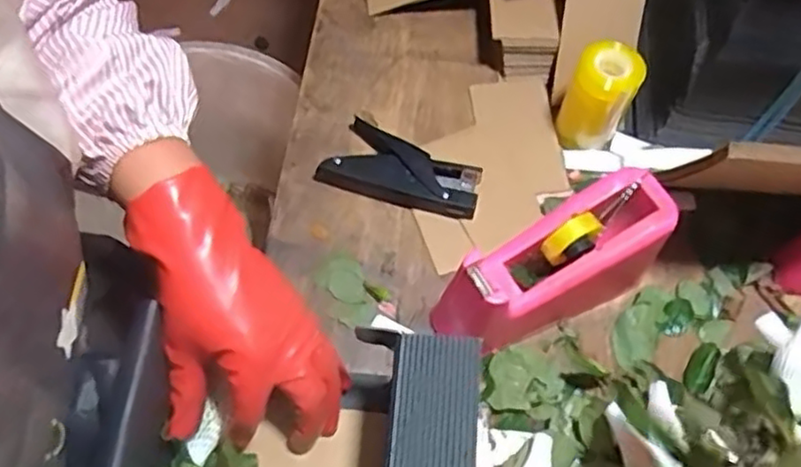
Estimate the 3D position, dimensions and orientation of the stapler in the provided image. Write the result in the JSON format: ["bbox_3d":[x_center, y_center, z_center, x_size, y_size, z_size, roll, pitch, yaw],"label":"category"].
[{"bbox_3d":[0.003,-0.058,0.662,0.148,0.020,0.072,25,64,10],"label":"stapler"}]

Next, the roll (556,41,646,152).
[{"bbox_3d":[0.190,-0.131,0.664,0.059,0.100,0.061,1,63,-2],"label":"roll"}]

